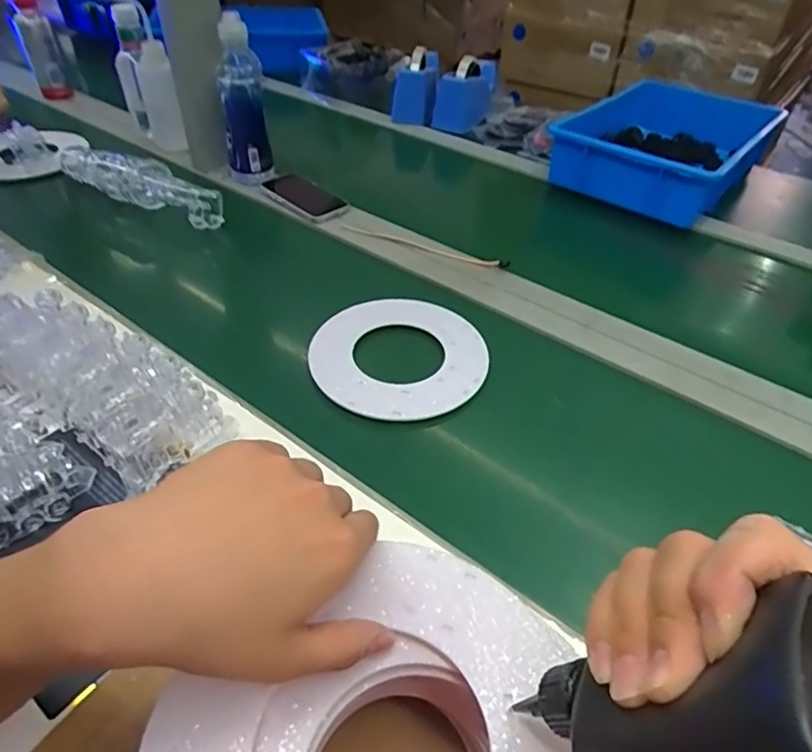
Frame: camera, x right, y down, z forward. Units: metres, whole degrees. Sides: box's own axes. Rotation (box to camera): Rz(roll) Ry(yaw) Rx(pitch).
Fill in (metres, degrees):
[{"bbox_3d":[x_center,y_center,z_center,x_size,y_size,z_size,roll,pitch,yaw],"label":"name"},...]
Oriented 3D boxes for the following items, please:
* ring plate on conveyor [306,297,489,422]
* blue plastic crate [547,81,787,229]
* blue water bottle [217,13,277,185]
[{"bbox_3d":[-0.008,-0.029,0.633,0.191,0.007,0.191,1,43,-1],"label":"ring plate on conveyor"},{"bbox_3d":[0.449,-0.400,0.990,0.290,0.103,0.394,28,49,25],"label":"blue plastic crate"},{"bbox_3d":[-0.249,-0.408,0.864,0.070,0.230,0.079,-11,45,-14],"label":"blue water bottle"}]

